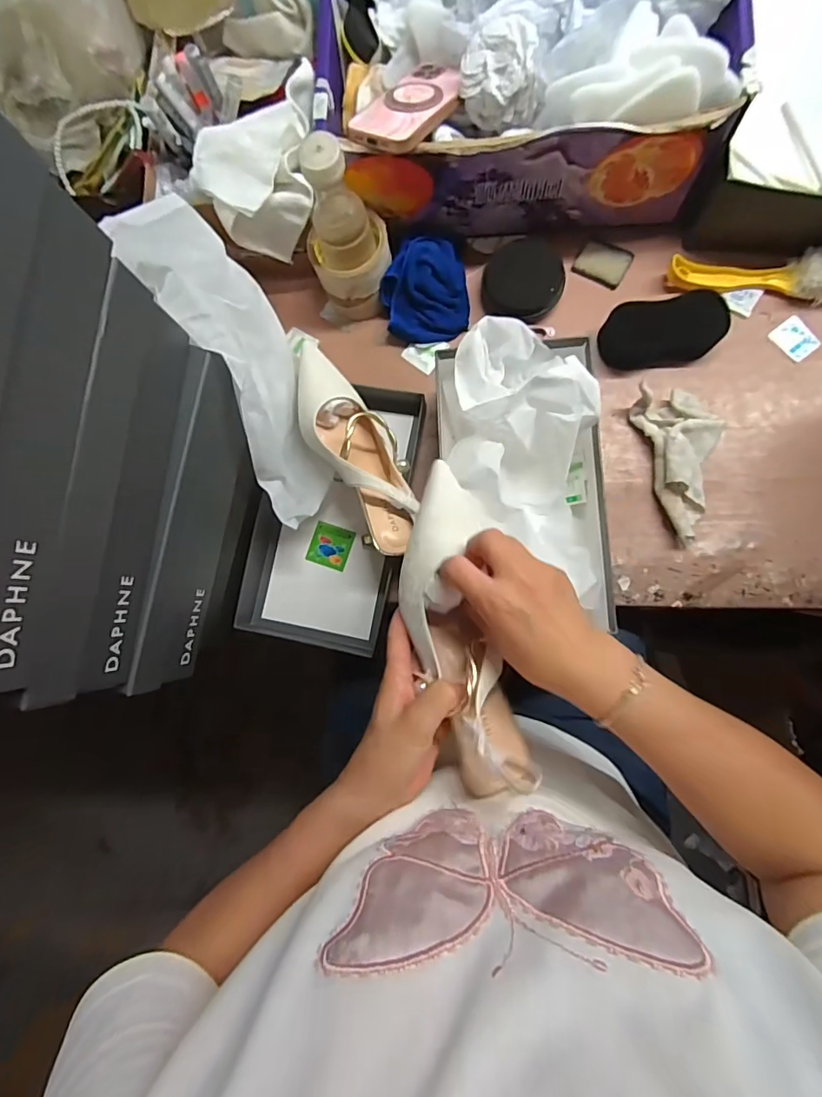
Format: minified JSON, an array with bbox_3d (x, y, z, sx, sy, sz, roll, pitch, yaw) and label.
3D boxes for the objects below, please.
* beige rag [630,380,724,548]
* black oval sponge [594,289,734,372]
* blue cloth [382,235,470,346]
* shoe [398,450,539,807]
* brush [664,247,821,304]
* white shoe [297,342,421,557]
[{"bbox_3d":[0.302,-0.097,0.525,0.079,0.027,0.165,-14,83,5],"label":"beige rag"},{"bbox_3d":[0.282,-0.243,0.543,0.123,0.042,0.060,-3,84,6],"label":"black oval sponge"},{"bbox_3d":[0.016,-0.304,0.572,0.101,0.050,0.103,-6,84,6],"label":"blue cloth"},{"bbox_3d":[0.035,0.062,0.377,0.074,0.065,0.249,-12,79,5],"label":"shoe"},{"bbox_3d":[0.407,-0.305,0.539,0.227,0.031,0.053,9,86,7],"label":"brush"},{"bbox_3d":[-0.062,-0.113,0.529,0.079,0.070,0.244,-31,82,3],"label":"white shoe"}]

